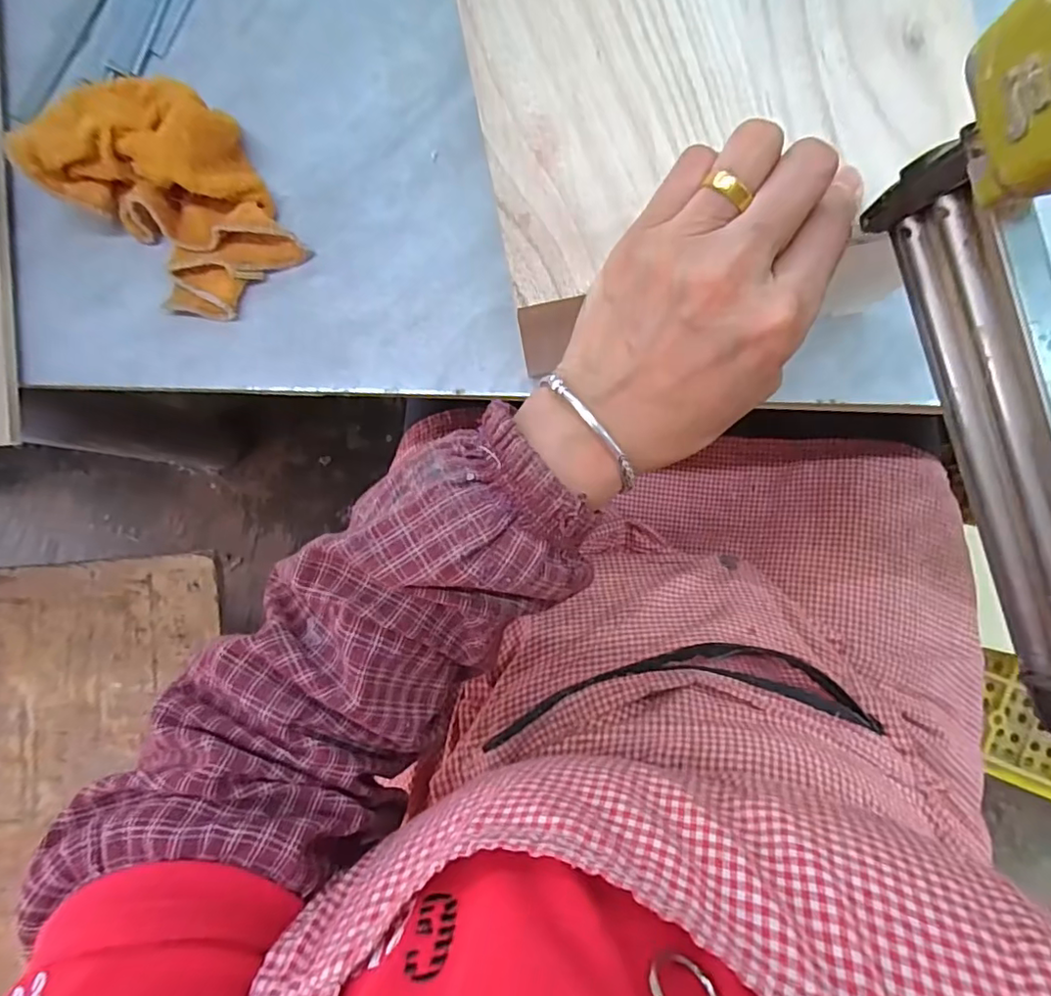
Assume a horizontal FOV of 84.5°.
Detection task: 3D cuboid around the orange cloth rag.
[{"bbox_3d":[-0.200,-0.172,0.329,0.101,0.051,0.124,-39,86,2],"label":"orange cloth rag"}]

